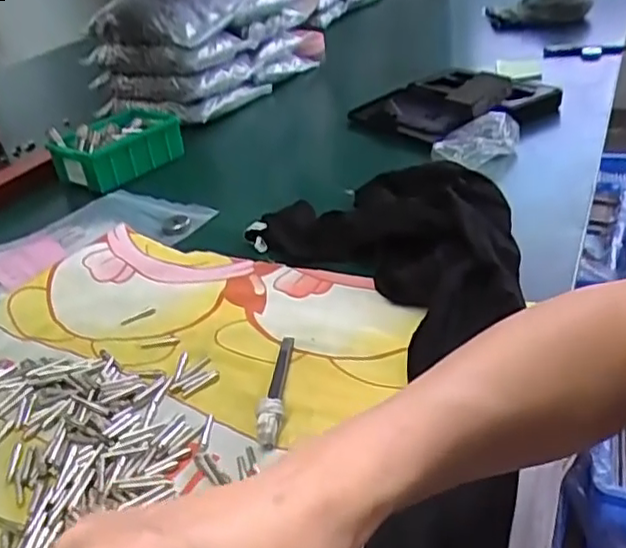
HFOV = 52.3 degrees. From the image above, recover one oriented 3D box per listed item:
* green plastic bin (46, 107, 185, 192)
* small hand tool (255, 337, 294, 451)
[{"bbox_3d":[-0.242,-0.161,0.798,0.086,0.062,0.147,24,42,39],"label":"green plastic bin"},{"bbox_3d":[-0.023,0.069,0.424,0.015,0.018,0.108,-1,31,7],"label":"small hand tool"}]

